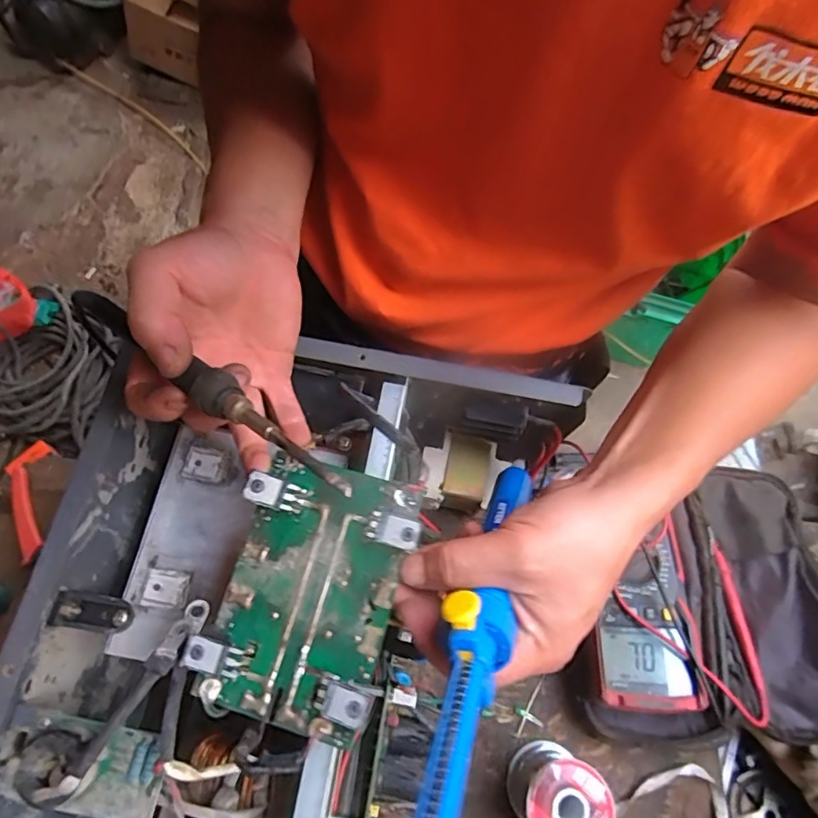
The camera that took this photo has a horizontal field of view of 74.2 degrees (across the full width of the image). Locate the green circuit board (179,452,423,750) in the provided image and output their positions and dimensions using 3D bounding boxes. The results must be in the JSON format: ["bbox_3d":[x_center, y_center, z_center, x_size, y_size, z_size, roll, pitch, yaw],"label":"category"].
[{"bbox_3d":[-0.051,0.089,0.271,0.085,0.025,0.125,19,71,5],"label":"green circuit board"}]

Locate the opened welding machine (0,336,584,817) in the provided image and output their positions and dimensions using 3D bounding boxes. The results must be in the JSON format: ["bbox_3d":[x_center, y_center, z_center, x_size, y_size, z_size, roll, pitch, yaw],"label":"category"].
[{"bbox_3d":[-0.085,0.194,0.347,0.277,0.240,0.453,11,70,2],"label":"opened welding machine"}]

